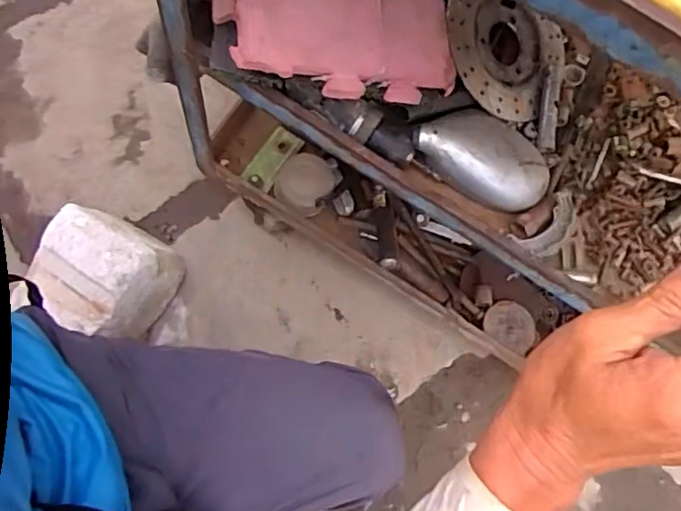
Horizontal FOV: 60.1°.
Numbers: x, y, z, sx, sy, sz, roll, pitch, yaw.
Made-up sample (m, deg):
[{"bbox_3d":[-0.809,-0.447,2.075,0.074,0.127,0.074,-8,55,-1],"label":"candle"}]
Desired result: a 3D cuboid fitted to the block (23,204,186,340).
[{"bbox_3d":[-0.353,0.024,0.889,0.184,0.138,0.167,33,72,3],"label":"block"}]

